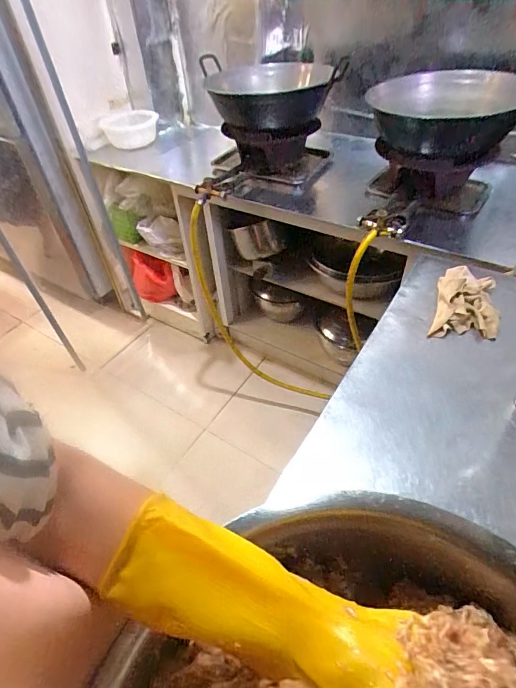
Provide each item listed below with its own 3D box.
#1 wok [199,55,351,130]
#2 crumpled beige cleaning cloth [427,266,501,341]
[{"bbox_3d":[0.065,-0.760,1.209,0.416,0.139,0.435,-12,47,-5],"label":"wok"},{"bbox_3d":[0.395,-0.078,0.752,0.111,0.046,0.180,13,49,17],"label":"crumpled beige cleaning cloth"}]

